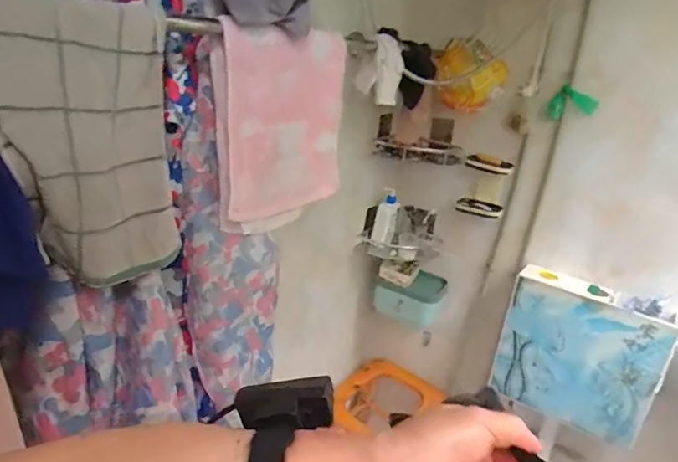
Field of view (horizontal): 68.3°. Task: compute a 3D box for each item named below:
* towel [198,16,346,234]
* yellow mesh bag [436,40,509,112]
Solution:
[{"bbox_3d":[-0.093,-0.167,0.832,0.067,0.332,0.269,28,36,35],"label":"towel"},{"bbox_3d":[0.305,-0.356,1.163,0.155,0.142,0.089,11,22,9],"label":"yellow mesh bag"}]

